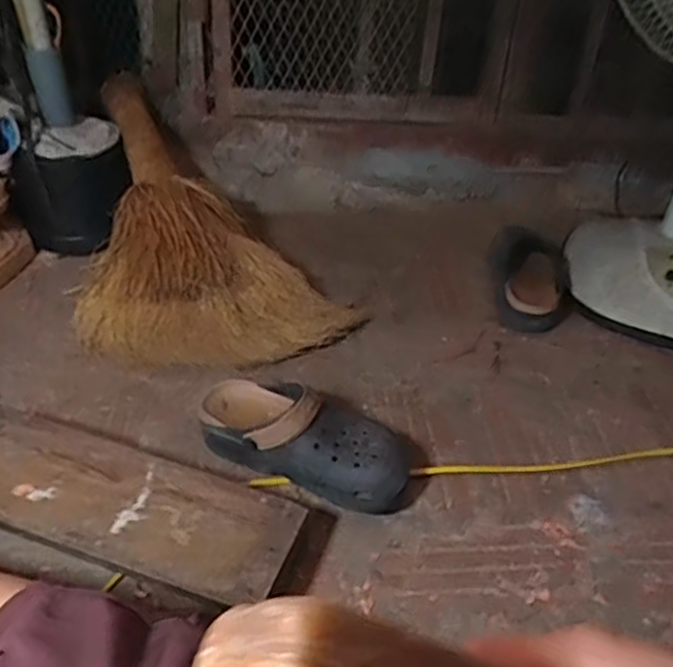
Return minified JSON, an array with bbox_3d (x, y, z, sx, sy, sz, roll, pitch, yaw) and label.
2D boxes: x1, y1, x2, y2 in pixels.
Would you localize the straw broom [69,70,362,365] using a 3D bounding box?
[{"bbox_3d":[-0.238,-0.131,0.926,0.298,0.079,0.529,-32,70,-19],"label":"straw broom"}]

